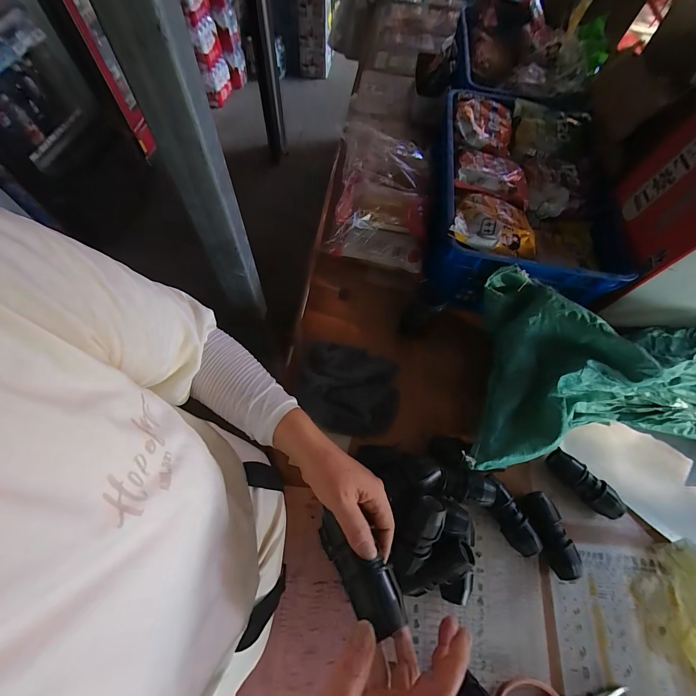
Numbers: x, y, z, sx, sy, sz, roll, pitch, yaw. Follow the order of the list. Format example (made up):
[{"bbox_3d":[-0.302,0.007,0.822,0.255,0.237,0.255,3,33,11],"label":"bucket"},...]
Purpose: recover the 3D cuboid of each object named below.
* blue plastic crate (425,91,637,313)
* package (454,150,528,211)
[{"bbox_3d":[0.351,-0.313,0.684,0.334,0.165,0.457,10,64,1],"label":"blue plastic crate"},{"bbox_3d":[0.297,-0.354,0.653,0.146,0.029,0.124,15,64,4],"label":"package"}]

